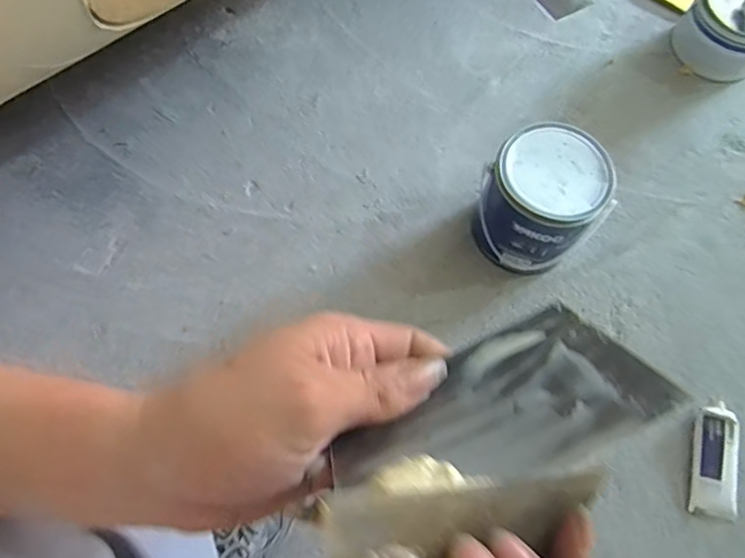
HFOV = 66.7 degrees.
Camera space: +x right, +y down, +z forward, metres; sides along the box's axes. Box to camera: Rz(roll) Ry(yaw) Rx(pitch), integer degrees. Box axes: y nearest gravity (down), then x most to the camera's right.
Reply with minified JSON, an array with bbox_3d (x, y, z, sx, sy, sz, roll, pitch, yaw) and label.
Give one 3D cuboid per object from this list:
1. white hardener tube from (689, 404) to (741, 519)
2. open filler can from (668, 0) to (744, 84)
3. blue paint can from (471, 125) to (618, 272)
[{"bbox_3d":[0.434,0.228,0.709,0.057,0.022,0.131,14,69,6],"label":"white hardener tube"},{"bbox_3d":[0.596,-0.423,0.946,0.146,0.115,0.153,1,70,-3],"label":"open filler can"},{"bbox_3d":[0.232,-0.100,0.777,0.143,0.162,0.141,1,70,-3],"label":"blue paint can"}]

